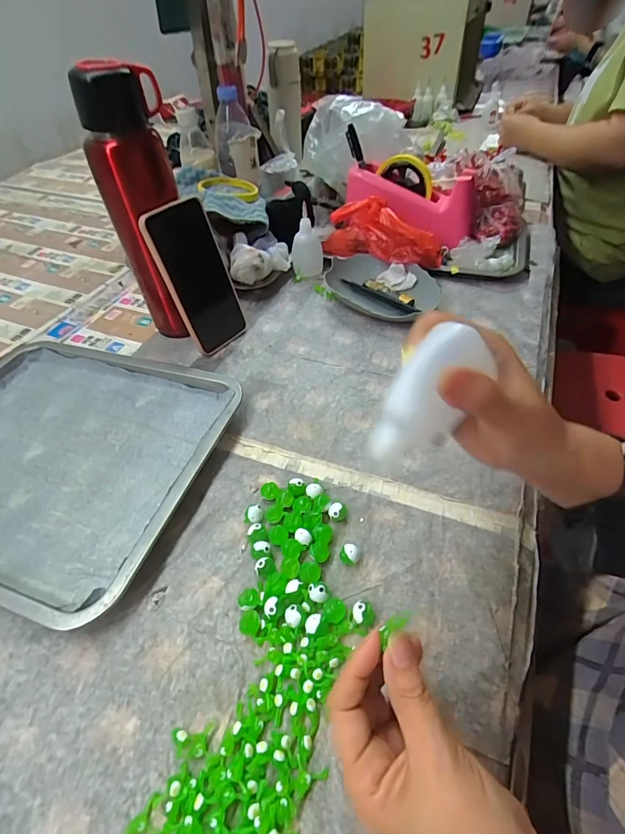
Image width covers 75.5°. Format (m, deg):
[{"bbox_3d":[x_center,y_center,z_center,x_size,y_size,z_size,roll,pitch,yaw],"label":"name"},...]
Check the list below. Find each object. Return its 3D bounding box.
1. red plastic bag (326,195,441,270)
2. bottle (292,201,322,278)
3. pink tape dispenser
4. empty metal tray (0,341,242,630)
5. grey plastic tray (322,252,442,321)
[{"bbox_3d":[0.100,-0.259,0.577,0.165,0.077,0.048,25,54,24],"label":"red plastic bag"},{"bbox_3d":[-0.008,-0.259,0.599,0.046,0.084,0.048,-2,48,3],"label":"bottle"},{"bbox_3d":[0.148,-0.326,0.605,0.205,0.092,0.089,22,52,5],"label":"pink tape dispenser"},{"bbox_3d":[-0.258,0.032,0.397,0.322,0.023,0.257,12,50,14],"label":"empty metal tray"},{"bbox_3d":[0.088,-0.179,0.555,0.152,0.033,0.104,26,55,25],"label":"grey plastic tray"}]

